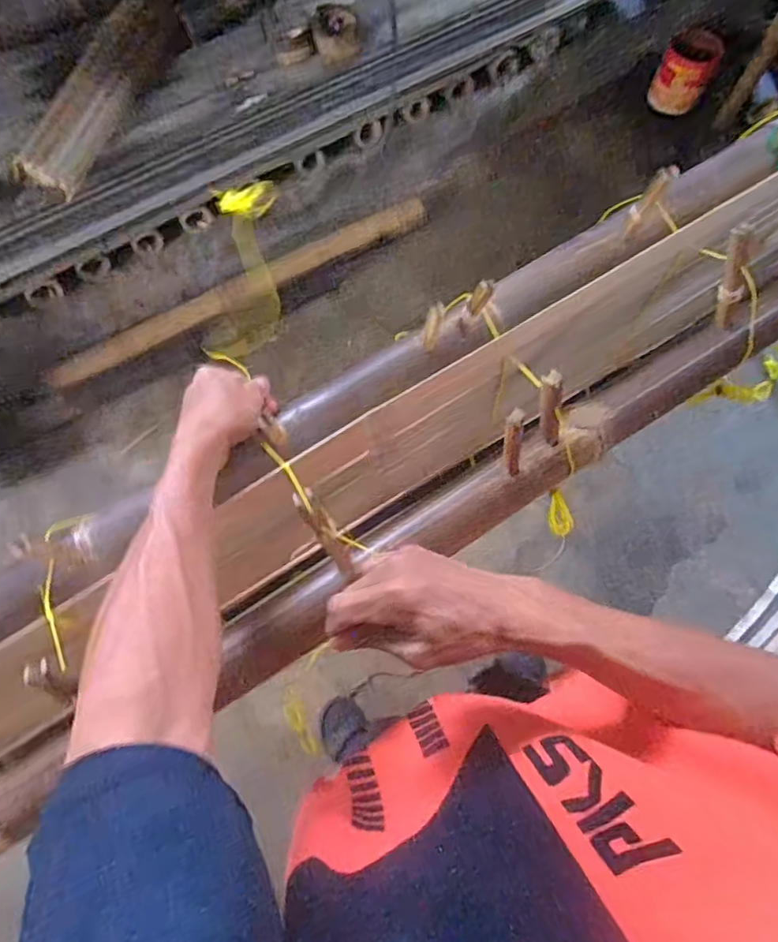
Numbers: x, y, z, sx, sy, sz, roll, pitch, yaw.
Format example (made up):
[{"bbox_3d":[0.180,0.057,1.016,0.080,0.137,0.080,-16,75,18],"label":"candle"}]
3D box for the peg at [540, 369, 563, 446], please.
[{"bbox_3d":[0.120,-0.045,0.412,0.014,0.071,0.015,-20,46,-5],"label":"peg"}]

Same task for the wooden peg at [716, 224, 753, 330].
[{"bbox_3d":[0.271,-0.150,0.431,0.011,0.080,0.015,-17,40,-4],"label":"wooden peg"}]

